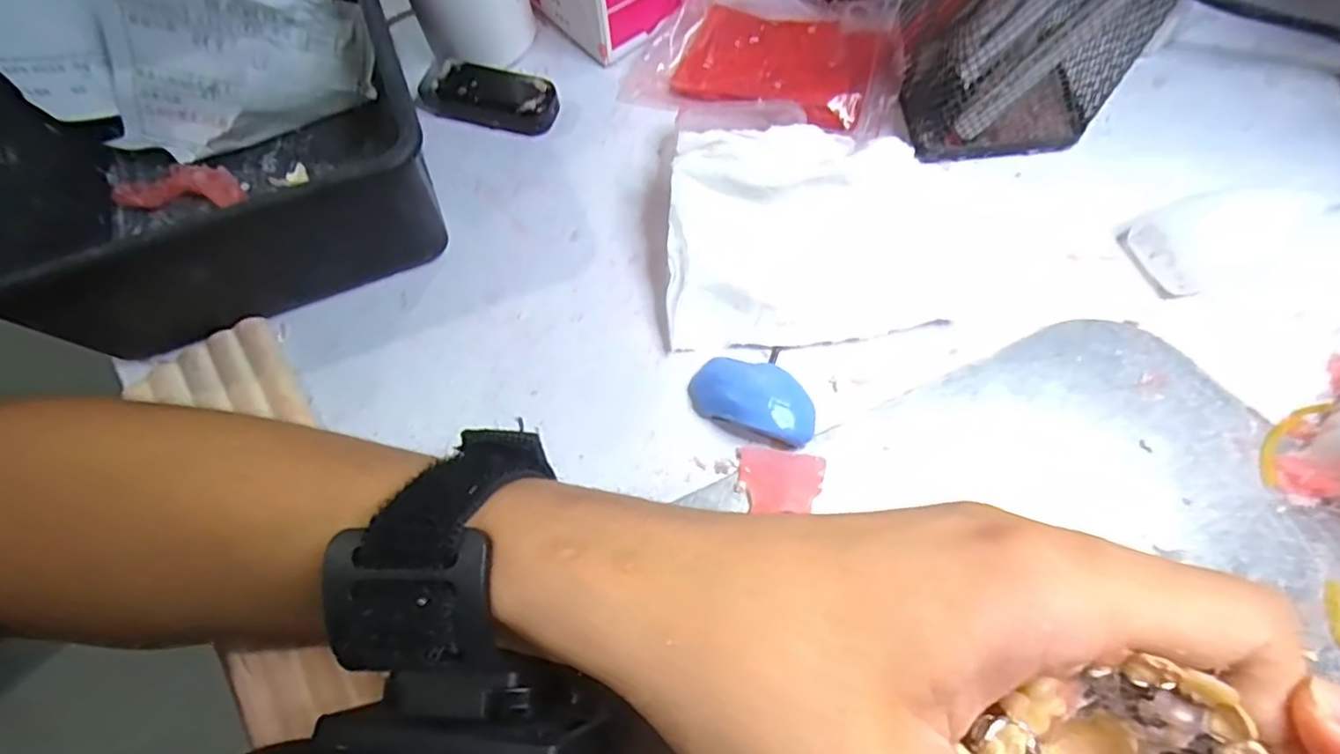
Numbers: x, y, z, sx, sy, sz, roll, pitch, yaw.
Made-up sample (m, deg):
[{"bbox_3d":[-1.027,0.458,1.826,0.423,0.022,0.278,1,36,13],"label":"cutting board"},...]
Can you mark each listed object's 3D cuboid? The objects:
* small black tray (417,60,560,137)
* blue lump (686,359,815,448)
[{"bbox_3d":[-0.082,-0.126,0.285,0.060,0.017,0.025,14,69,8],"label":"small black tray"},{"bbox_3d":[0.030,0.007,0.224,0.046,0.015,0.024,21,70,10],"label":"blue lump"}]

